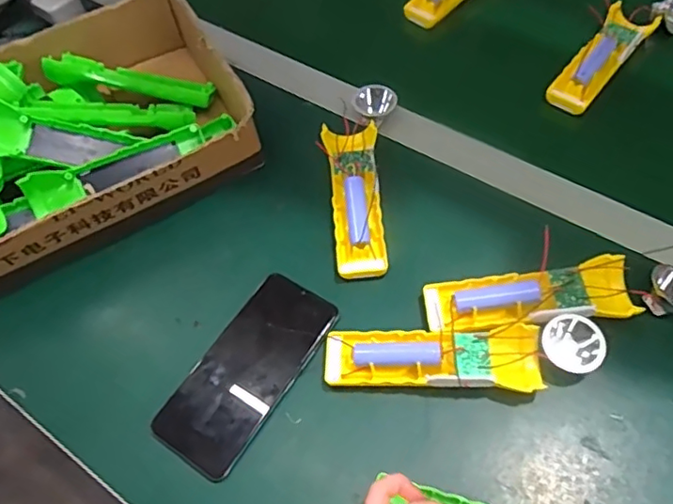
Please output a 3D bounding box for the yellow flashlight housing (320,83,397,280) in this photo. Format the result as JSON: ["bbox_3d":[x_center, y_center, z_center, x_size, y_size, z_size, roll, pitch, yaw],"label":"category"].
[{"bbox_3d":[0.020,-0.071,0.540,0.062,0.031,0.202,0,58,5],"label":"yellow flashlight housing"}]

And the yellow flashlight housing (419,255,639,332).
[{"bbox_3d":[0.152,0.038,0.461,0.157,0.028,0.048,-7,58,0],"label":"yellow flashlight housing"}]

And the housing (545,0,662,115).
[{"bbox_3d":[0.282,-0.207,0.616,0.048,0.025,0.154,34,67,23],"label":"housing"}]

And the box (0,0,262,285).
[{"bbox_3d":[-0.303,-0.091,0.551,0.418,0.088,0.233,-28,60,-12],"label":"box"}]

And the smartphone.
[{"bbox_3d":[-0.071,0.092,0.462,0.075,0.009,0.158,29,65,21],"label":"smartphone"}]

